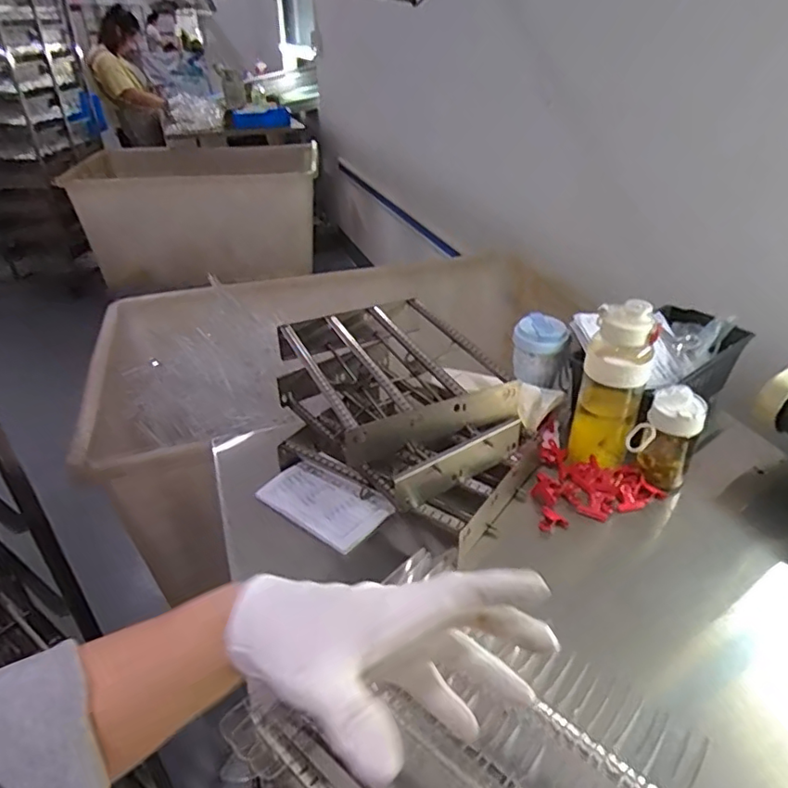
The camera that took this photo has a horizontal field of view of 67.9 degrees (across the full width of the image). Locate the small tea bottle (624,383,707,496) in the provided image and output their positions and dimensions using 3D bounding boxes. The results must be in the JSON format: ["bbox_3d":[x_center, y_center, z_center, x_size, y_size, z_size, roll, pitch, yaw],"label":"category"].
[{"bbox_3d":[0.382,0.063,0.830,0.087,0.134,0.065,16,36,23],"label":"small tea bottle"}]

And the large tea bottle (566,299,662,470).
[{"bbox_3d":[0.309,-0.007,0.833,0.087,0.244,0.074,6,33,10],"label":"large tea bottle"}]

